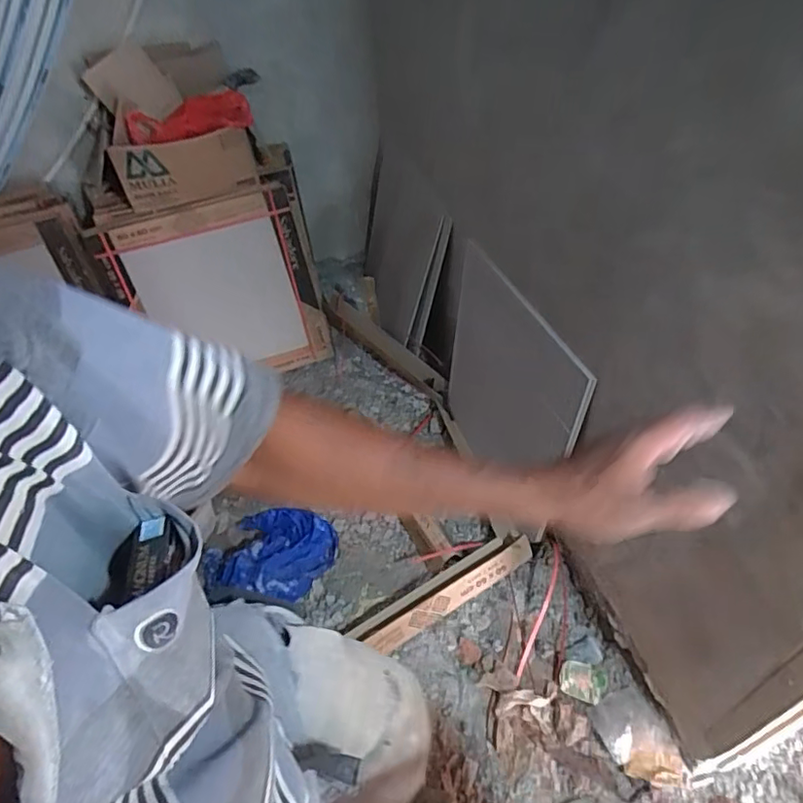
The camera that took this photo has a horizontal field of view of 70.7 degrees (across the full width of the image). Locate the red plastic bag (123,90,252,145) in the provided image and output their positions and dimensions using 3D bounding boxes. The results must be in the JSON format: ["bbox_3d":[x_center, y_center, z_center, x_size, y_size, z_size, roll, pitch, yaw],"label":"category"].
[{"bbox_3d":[-0.607,-0.798,1.589,0.349,0.100,0.131,-4,46,0],"label":"red plastic bag"}]

